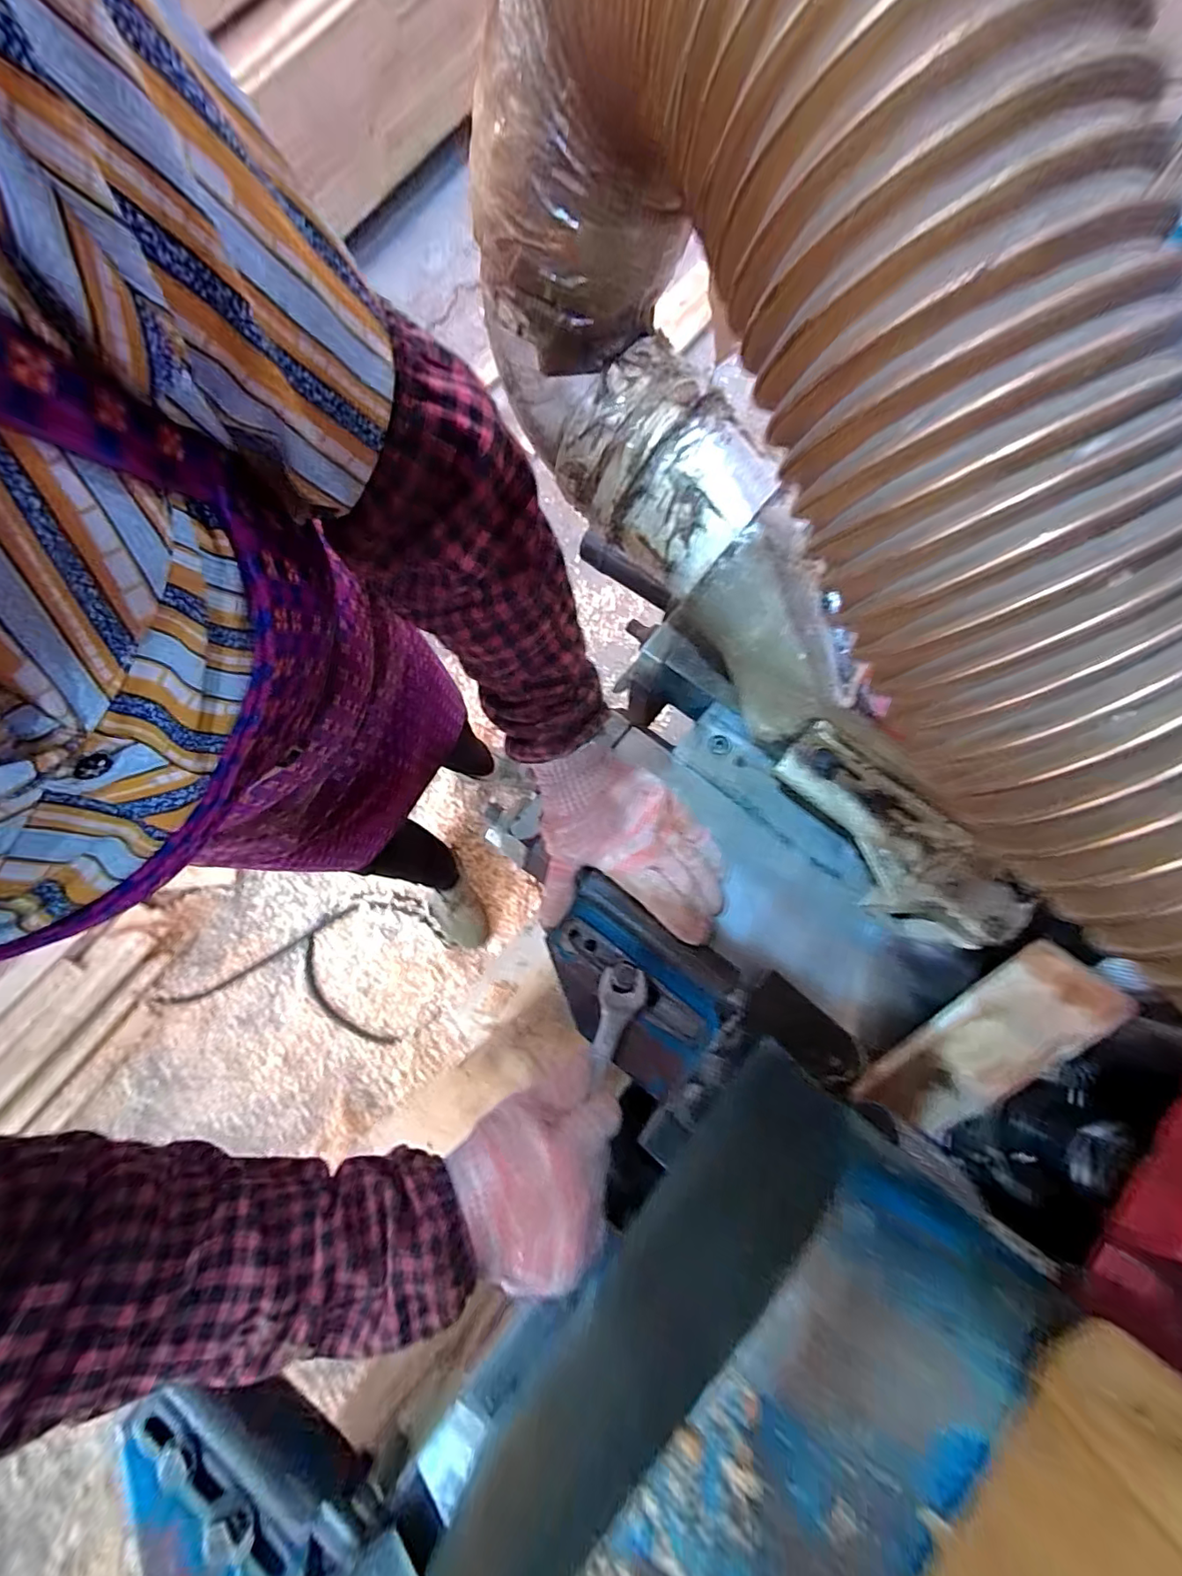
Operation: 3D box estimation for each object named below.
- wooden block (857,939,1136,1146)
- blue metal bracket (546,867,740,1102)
[{"bbox_3d":[0.239,0.162,0.326,0.054,0.018,0.156,36,117,9],"label":"wooden block"},{"bbox_3d":[0.028,0.140,0.391,0.143,0.038,0.104,36,80,9],"label":"blue metal bracket"}]

